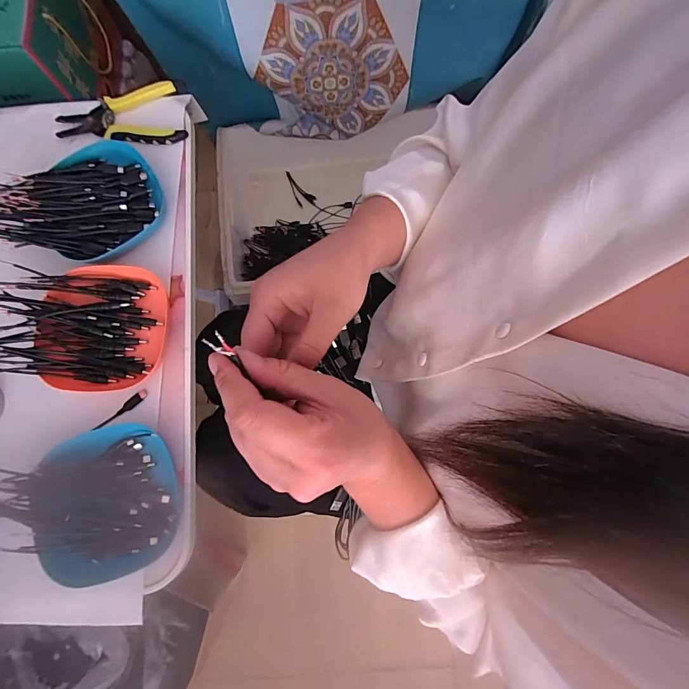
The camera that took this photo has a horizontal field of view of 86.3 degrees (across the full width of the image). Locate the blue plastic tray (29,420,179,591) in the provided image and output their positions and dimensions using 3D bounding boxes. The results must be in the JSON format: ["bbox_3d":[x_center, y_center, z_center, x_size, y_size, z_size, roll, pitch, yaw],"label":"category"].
[{"bbox_3d":[-0.236,0.155,0.365,0.121,0.027,0.138,-17,78,-4],"label":"blue plastic tray"}]

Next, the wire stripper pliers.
[{"bbox_3d":[-0.290,-0.286,0.475,0.156,0.016,0.087,-16,78,-3],"label":"wire stripper pliers"}]

